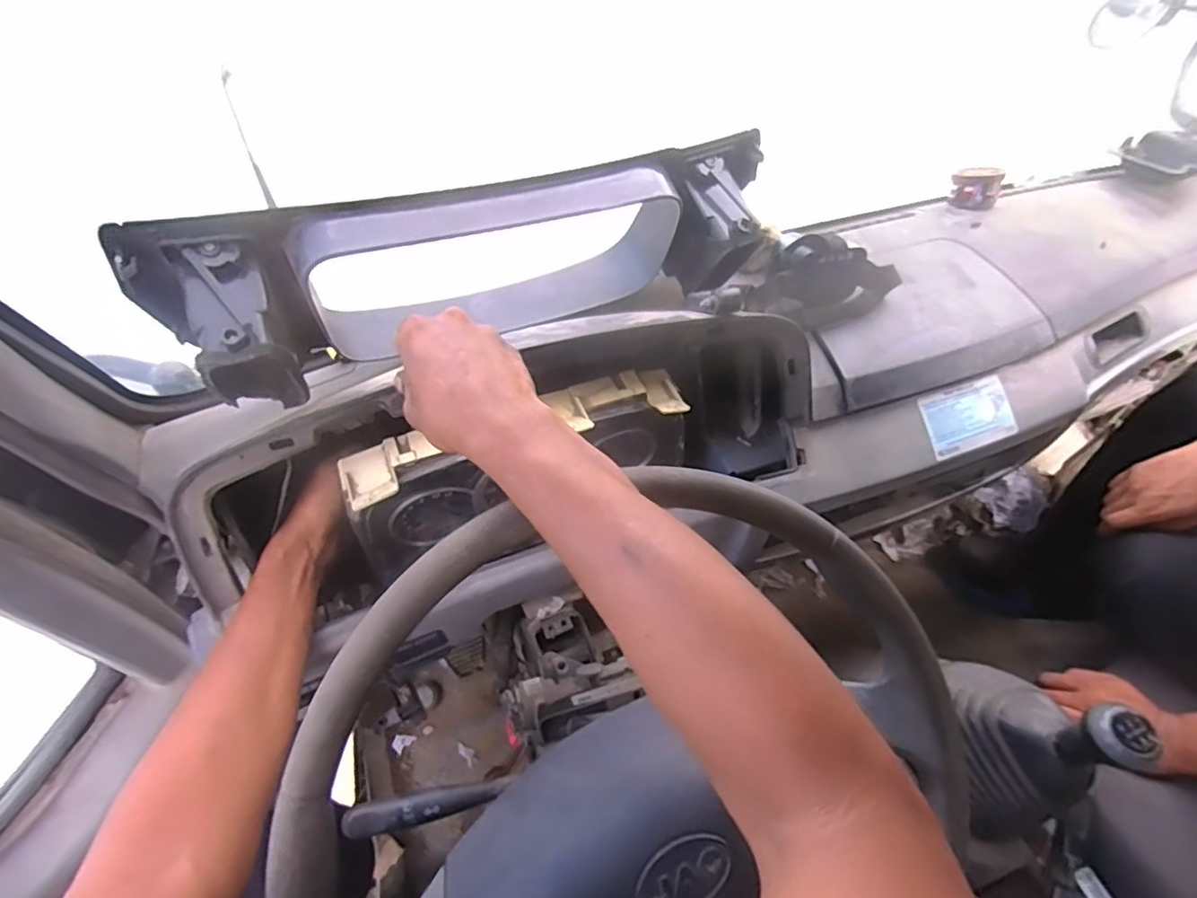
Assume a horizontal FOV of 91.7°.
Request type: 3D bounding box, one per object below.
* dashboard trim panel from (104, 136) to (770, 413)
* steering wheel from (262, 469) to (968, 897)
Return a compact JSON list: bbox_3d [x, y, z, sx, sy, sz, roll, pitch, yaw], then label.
[{"bbox_3d":[-0.097,-0.179,0.558,0.563,0.173,0.149,-20,57,-15],"label":"dashboard trim panel"},{"bbox_3d":[0.019,0.223,0.418,0.430,0.141,0.408,-34,93,-12],"label":"steering wheel"}]

